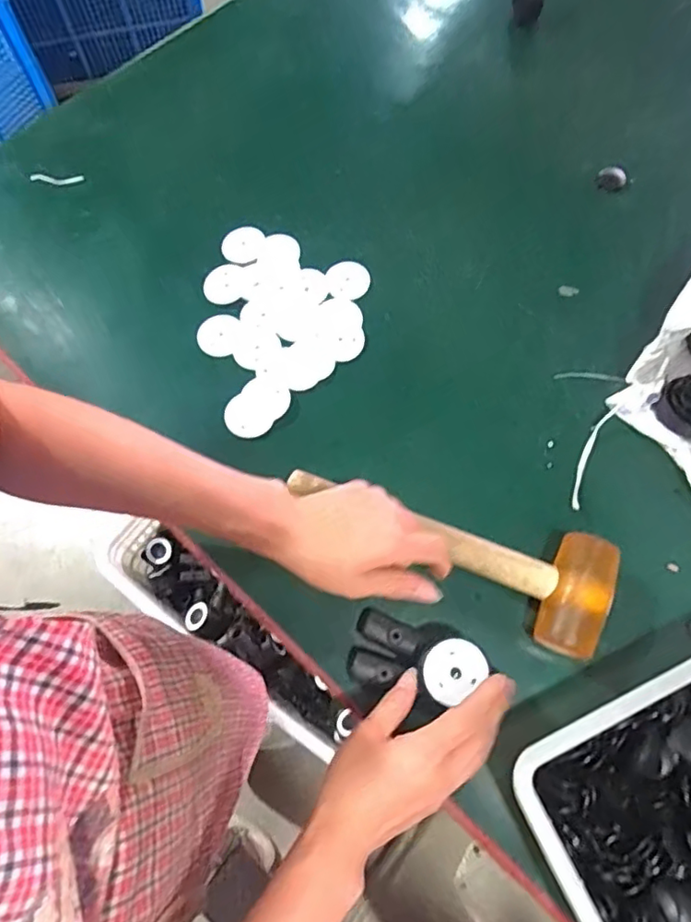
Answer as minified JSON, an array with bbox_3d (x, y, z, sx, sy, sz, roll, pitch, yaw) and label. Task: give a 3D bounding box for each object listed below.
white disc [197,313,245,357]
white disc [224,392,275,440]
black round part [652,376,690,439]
[{"bbox_3d":[-0.129,-0.132,0.603,0.049,0.004,0.048,-19,68,-7],"label":"white disc"},{"bbox_3d":[-0.094,-0.045,0.564,0.045,0.005,0.045,0,66,1],"label":"white disc"},{"bbox_3d":[0.326,-0.051,0.550,0.055,0.035,0.049,38,72,16],"label":"black round part"}]

